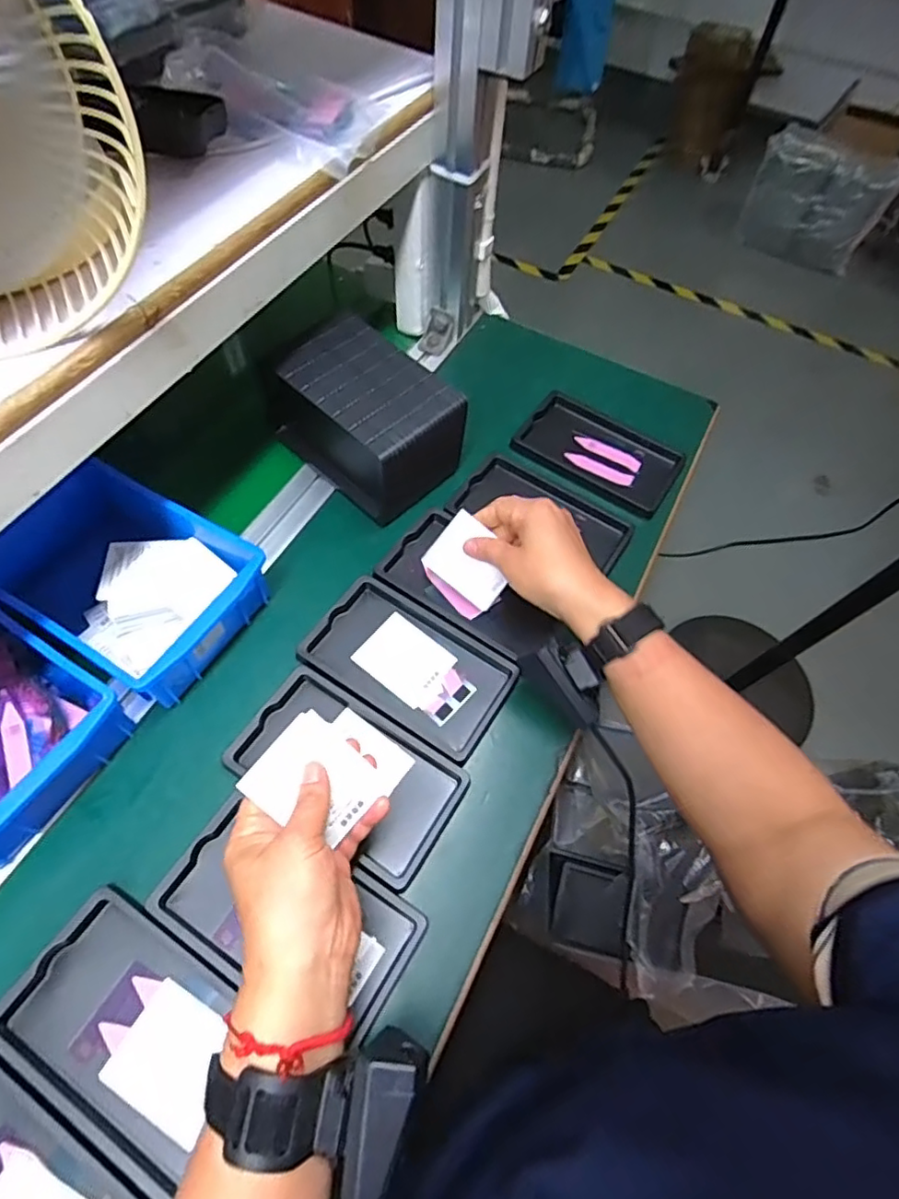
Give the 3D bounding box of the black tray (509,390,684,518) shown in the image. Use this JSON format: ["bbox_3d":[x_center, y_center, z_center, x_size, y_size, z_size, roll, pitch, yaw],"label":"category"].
[{"bbox_3d":[0.158,-0.156,0.624,0.160,0.017,0.104,31,63,14],"label":"black tray"}]

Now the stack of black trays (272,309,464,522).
[{"bbox_3d":[-0.076,-0.166,0.551,0.164,0.103,0.101,40,66,18],"label":"stack of black trays"}]

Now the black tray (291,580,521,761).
[{"bbox_3d":[-0.032,0.052,0.487,0.156,0.020,0.093,31,63,14],"label":"black tray"}]

